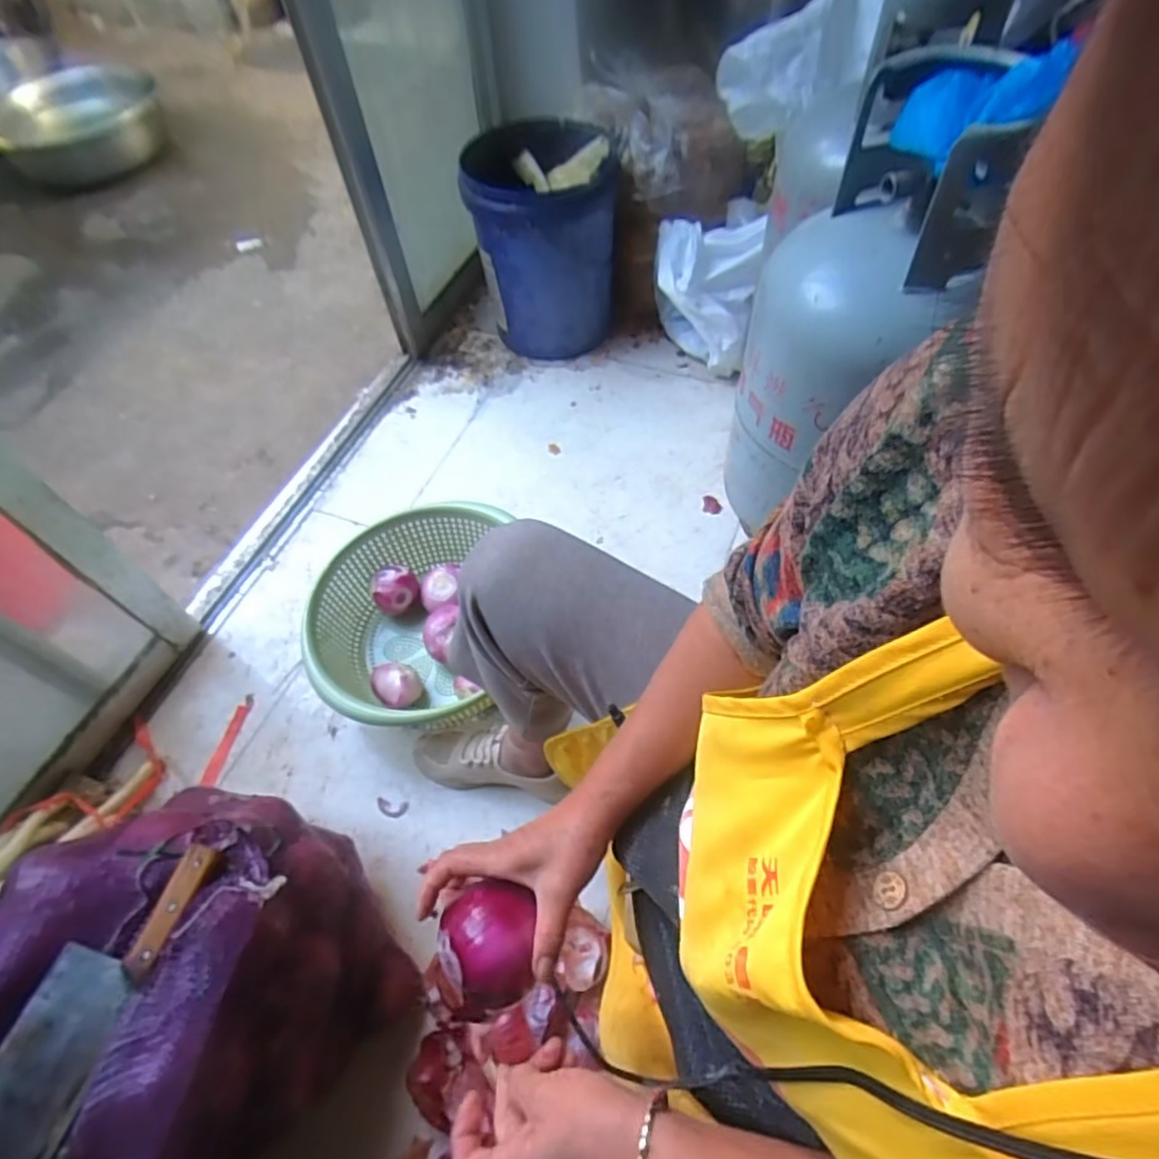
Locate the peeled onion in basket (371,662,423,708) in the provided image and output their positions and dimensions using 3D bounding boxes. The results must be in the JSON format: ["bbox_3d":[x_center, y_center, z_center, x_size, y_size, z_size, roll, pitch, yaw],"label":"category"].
[{"bbox_3d":[-0.282,0.167,0.999,0.065,0.069,0.064,-1,56,2],"label":"peeled onion in basket"}]

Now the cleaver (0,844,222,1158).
[{"bbox_3d":[-0.428,0.373,0.555,0.095,0.027,0.283,15,58,12],"label":"cleaver"}]

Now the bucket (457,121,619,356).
[{"bbox_3d":[-0.069,-0.703,1.369,0.273,0.402,0.290,-1,56,2],"label":"bucket"}]

